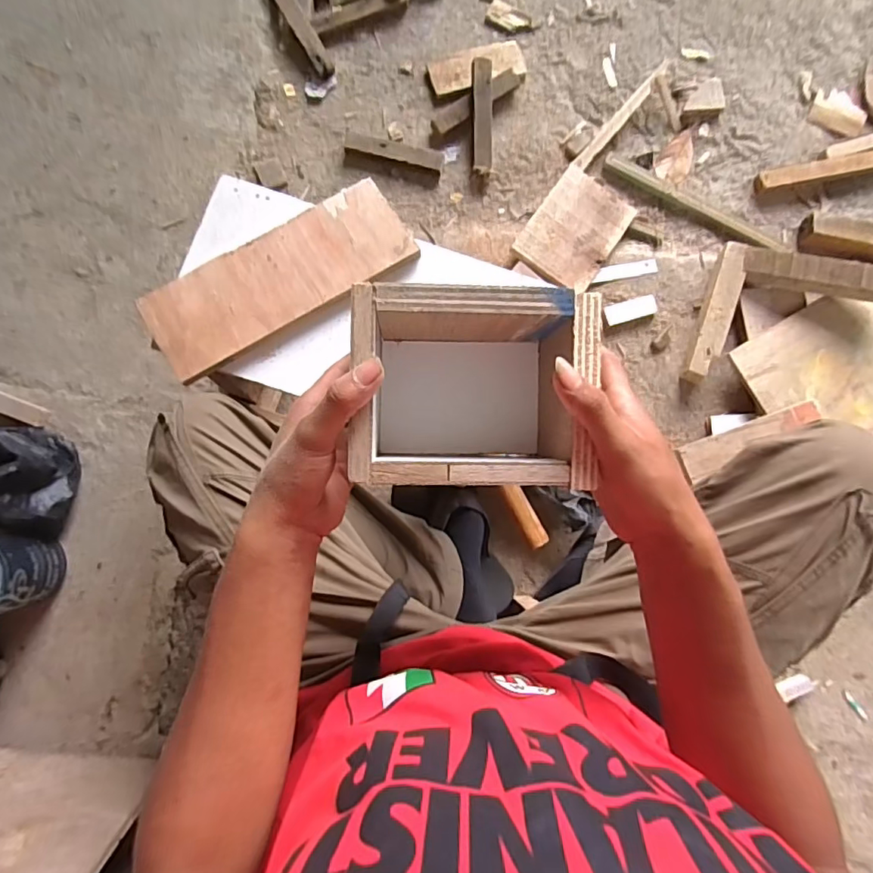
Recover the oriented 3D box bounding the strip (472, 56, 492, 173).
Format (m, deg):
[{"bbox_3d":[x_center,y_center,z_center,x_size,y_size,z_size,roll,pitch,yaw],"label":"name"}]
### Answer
[{"bbox_3d":[0.080,-0.544,0.896,0.034,0.017,0.179,-1,99,-4],"label":"strip"}]

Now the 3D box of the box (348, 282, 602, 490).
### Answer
[{"bbox_3d":[0.022,-0.031,0.371,0.151,0.103,0.129,1,84,-4],"label":"box"}]

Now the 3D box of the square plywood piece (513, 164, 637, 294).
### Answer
[{"bbox_3d":[0.238,-0.354,0.893,0.139,0.011,0.209,34,76,-3],"label":"square plywood piece"}]

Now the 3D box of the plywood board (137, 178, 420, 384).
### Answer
[{"bbox_3d":[-0.171,-0.177,0.581,0.292,0.008,0.108,-31,87,-6],"label":"plywood board"}]

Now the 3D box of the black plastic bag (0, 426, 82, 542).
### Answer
[{"bbox_3d":[-0.594,0.057,0.722,0.149,0.116,0.143,24,83,-1],"label":"black plastic bag"}]

